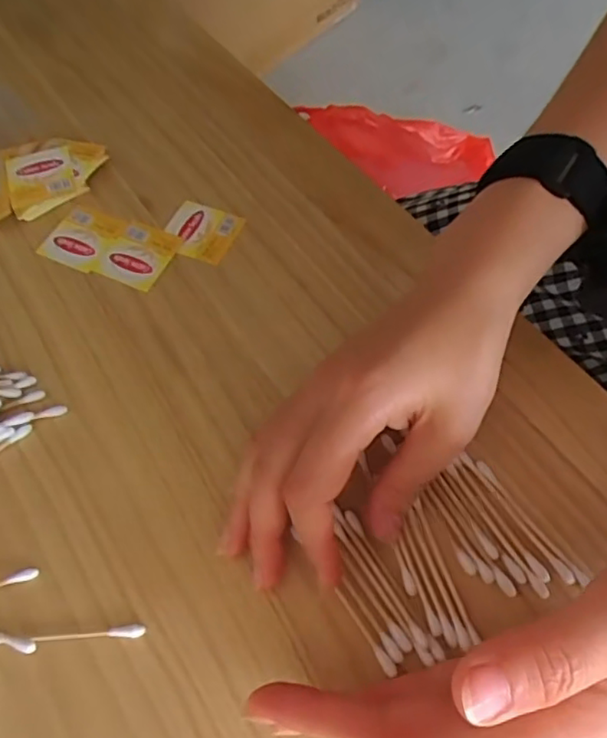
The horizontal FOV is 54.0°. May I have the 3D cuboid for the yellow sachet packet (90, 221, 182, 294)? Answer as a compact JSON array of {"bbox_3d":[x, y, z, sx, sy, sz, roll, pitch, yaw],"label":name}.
[{"bbox_3d":[-0.098,-0.069,0.354,0.041,0.004,0.042,20,63,14],"label":"yellow sachet packet"}]

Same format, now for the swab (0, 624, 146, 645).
[{"bbox_3d":[-0.102,0.110,0.246,0.072,0.004,0.005,-4,60,1],"label":"swab"}]

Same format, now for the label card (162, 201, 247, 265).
[{"bbox_3d":[-0.062,-0.084,0.361,0.043,0.004,0.039,20,63,14],"label":"label card"}]

